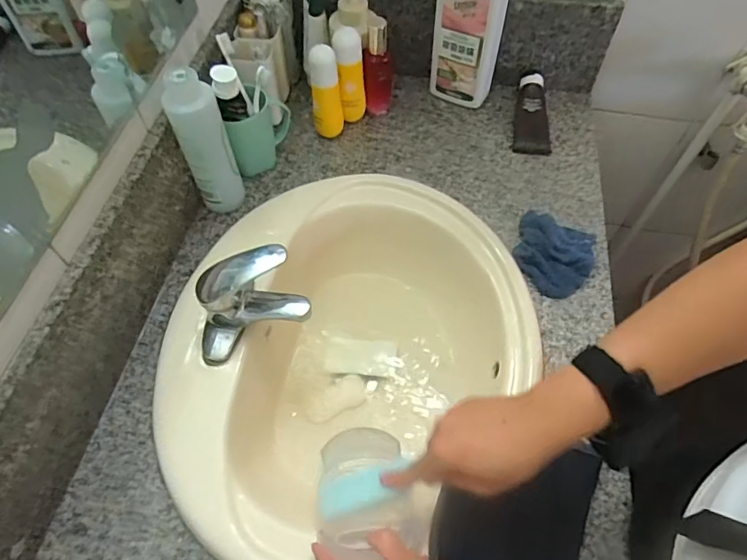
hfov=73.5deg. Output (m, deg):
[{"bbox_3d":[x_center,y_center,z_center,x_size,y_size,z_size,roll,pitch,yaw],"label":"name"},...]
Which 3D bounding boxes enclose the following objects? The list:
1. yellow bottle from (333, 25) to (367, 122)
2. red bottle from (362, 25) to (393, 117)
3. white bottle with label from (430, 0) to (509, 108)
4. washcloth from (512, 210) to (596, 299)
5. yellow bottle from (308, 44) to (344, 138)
[{"bbox_3d":[-0.036,-0.309,0.779,0.046,0.150,0.041,-4,58,-3],"label":"yellow bottle"},{"bbox_3d":[0.008,-0.325,0.786,0.043,0.153,0.036,4,58,2],"label":"red bottle"},{"bbox_3d":[0.147,-0.398,0.768,0.102,0.264,0.087,9,58,5],"label":"white bottle with label"},{"bbox_3d":[0.245,-0.037,0.678,0.102,0.026,0.121,17,59,10],"label":"washcloth"},{"bbox_3d":[-0.071,-0.283,0.759,0.043,0.150,0.034,-3,58,-4],"label":"yellow bottle"}]

